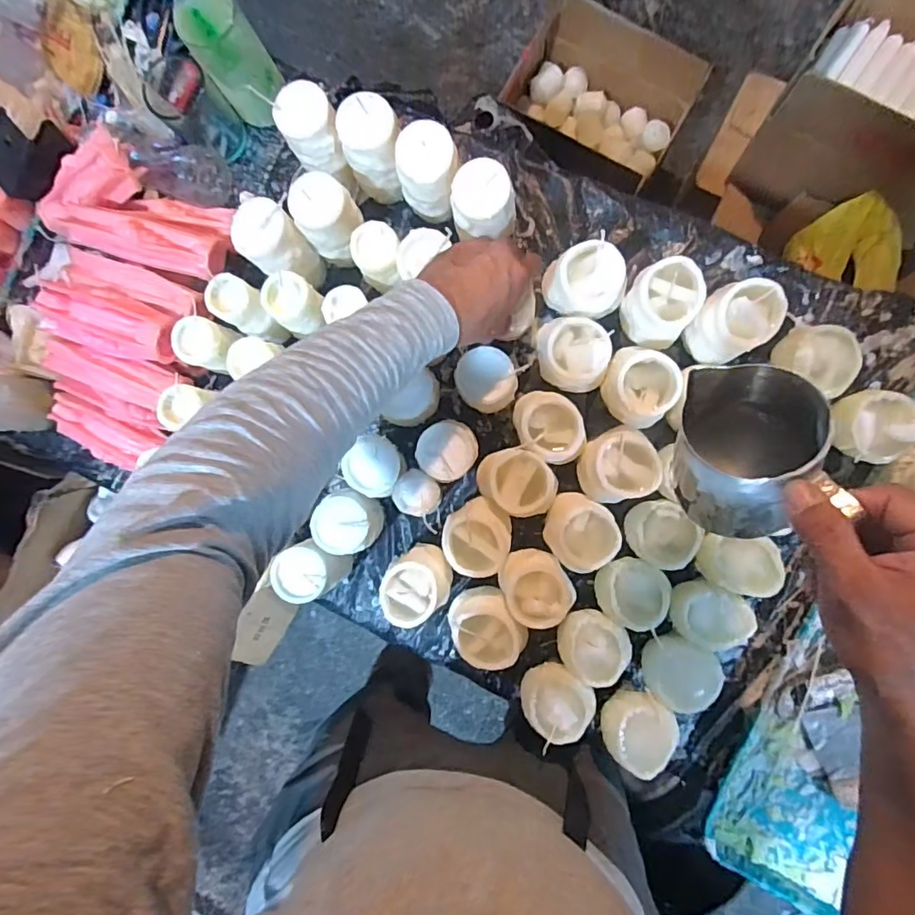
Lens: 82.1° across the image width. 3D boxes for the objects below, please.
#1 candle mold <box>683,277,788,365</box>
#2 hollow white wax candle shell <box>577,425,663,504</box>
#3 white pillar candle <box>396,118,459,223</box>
[{"bbox_3d":[0.269,-0.134,0.515,0.075,0.066,0.061,-32,86,6],"label":"candle mold"},{"bbox_3d":[0.166,0.011,0.561,0.072,0.100,0.068,-31,87,6],"label":"hollow white wax candle shell"},{"bbox_3d":[-0.030,-0.295,0.565,0.071,0.121,0.057,5,91,7],"label":"white pillar candle"}]

